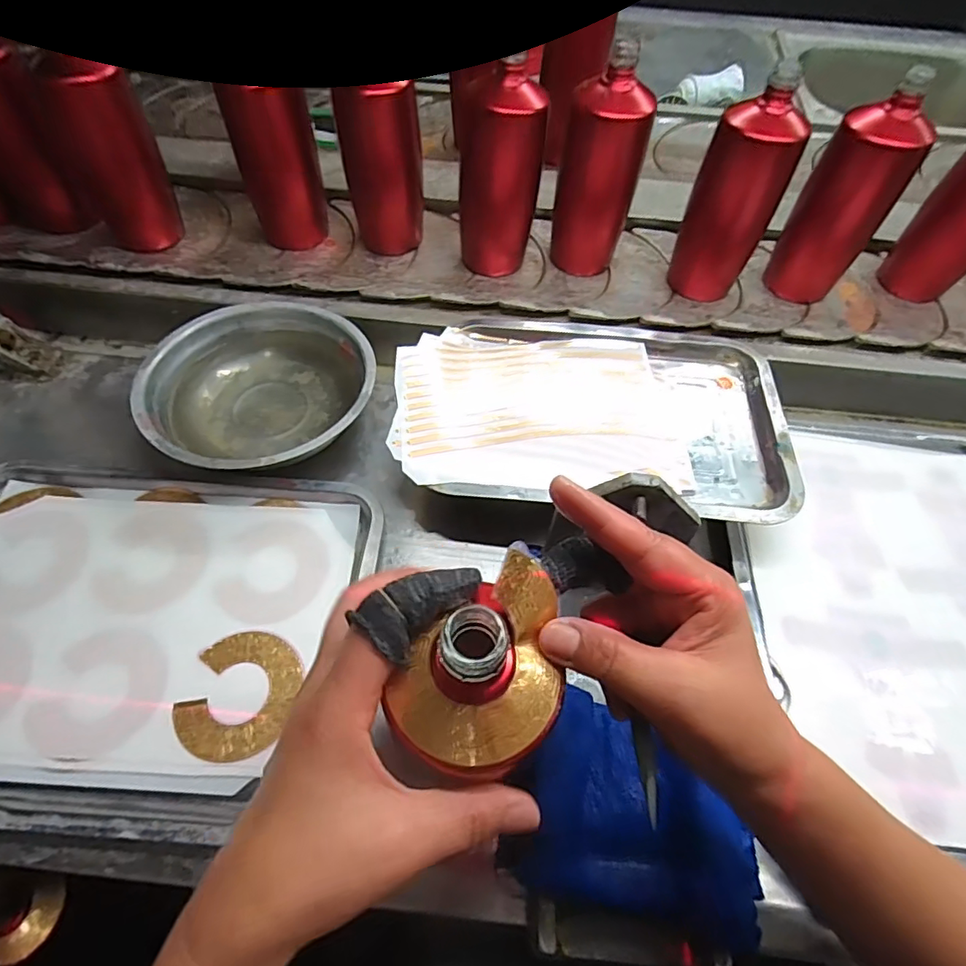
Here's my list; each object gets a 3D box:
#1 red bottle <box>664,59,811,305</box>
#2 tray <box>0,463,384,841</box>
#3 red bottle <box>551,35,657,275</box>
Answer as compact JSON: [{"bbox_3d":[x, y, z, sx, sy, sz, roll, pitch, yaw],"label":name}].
[{"bbox_3d":[0.249,-0.282,0.535,0.076,0.192,0.076,-21,64,-10],"label":"red bottle"},{"bbox_3d":[-0.263,0.100,0.380,0.334,0.041,0.245,3,62,3],"label":"tray"},{"bbox_3d":[0.116,-0.318,0.545,0.069,0.197,0.066,-1,62,1],"label":"red bottle"}]

